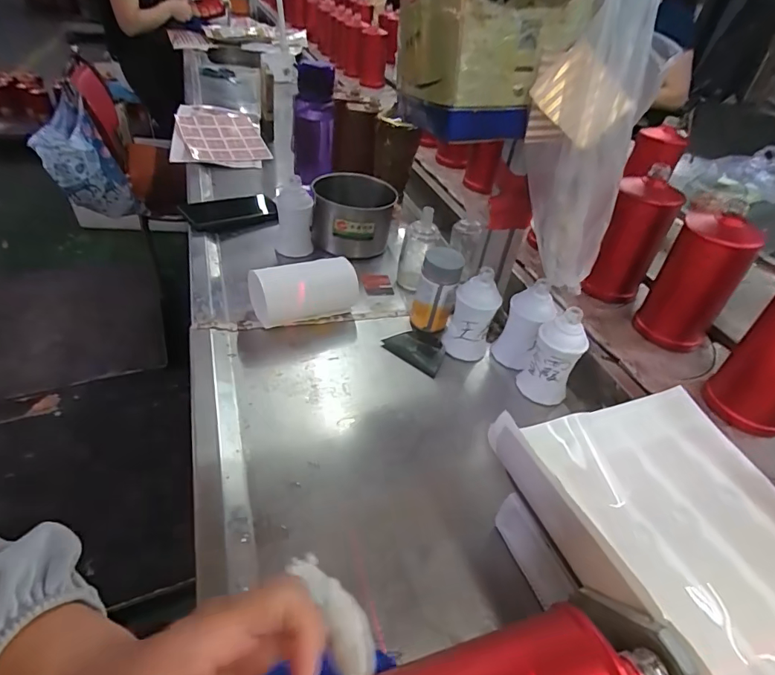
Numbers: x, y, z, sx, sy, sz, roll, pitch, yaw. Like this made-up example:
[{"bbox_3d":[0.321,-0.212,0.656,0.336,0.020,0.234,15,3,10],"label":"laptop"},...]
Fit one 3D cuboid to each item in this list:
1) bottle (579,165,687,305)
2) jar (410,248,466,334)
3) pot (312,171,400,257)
[{"bbox_3d":[0.345,-0.134,0.657,0.072,0.174,0.072,31,47,26],"label":"bottle"},{"bbox_3d":[0.064,-0.059,0.612,0.056,0.109,0.046,14,42,9],"label":"jar"},{"bbox_3d":[-0.058,-0.203,0.768,0.127,0.087,0.130,4,41,-3],"label":"pot"}]

